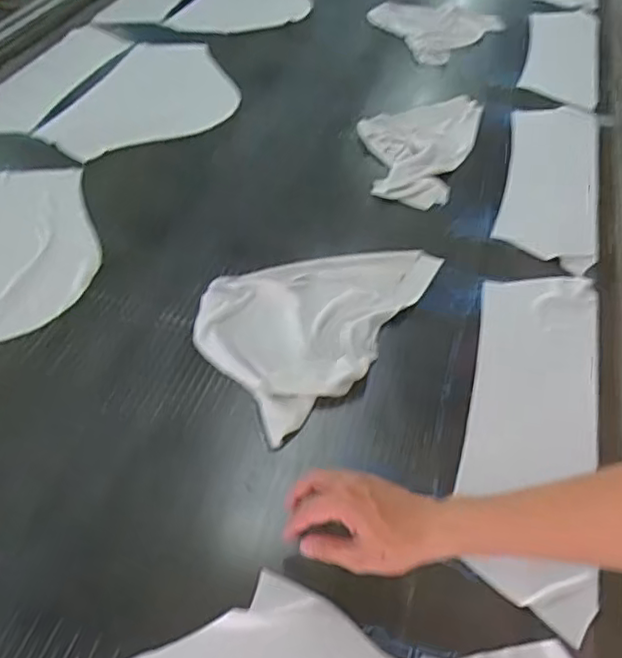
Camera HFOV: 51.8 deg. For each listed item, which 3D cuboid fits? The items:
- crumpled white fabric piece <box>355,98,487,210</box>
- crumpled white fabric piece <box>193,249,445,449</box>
[{"bbox_3d":[0.177,-0.328,1.100,0.185,0.018,0.337,19,49,14],"label":"crumpled white fabric piece"},{"bbox_3d":[0.030,-0.022,0.817,0.332,0.026,0.234,-27,54,-23],"label":"crumpled white fabric piece"}]

